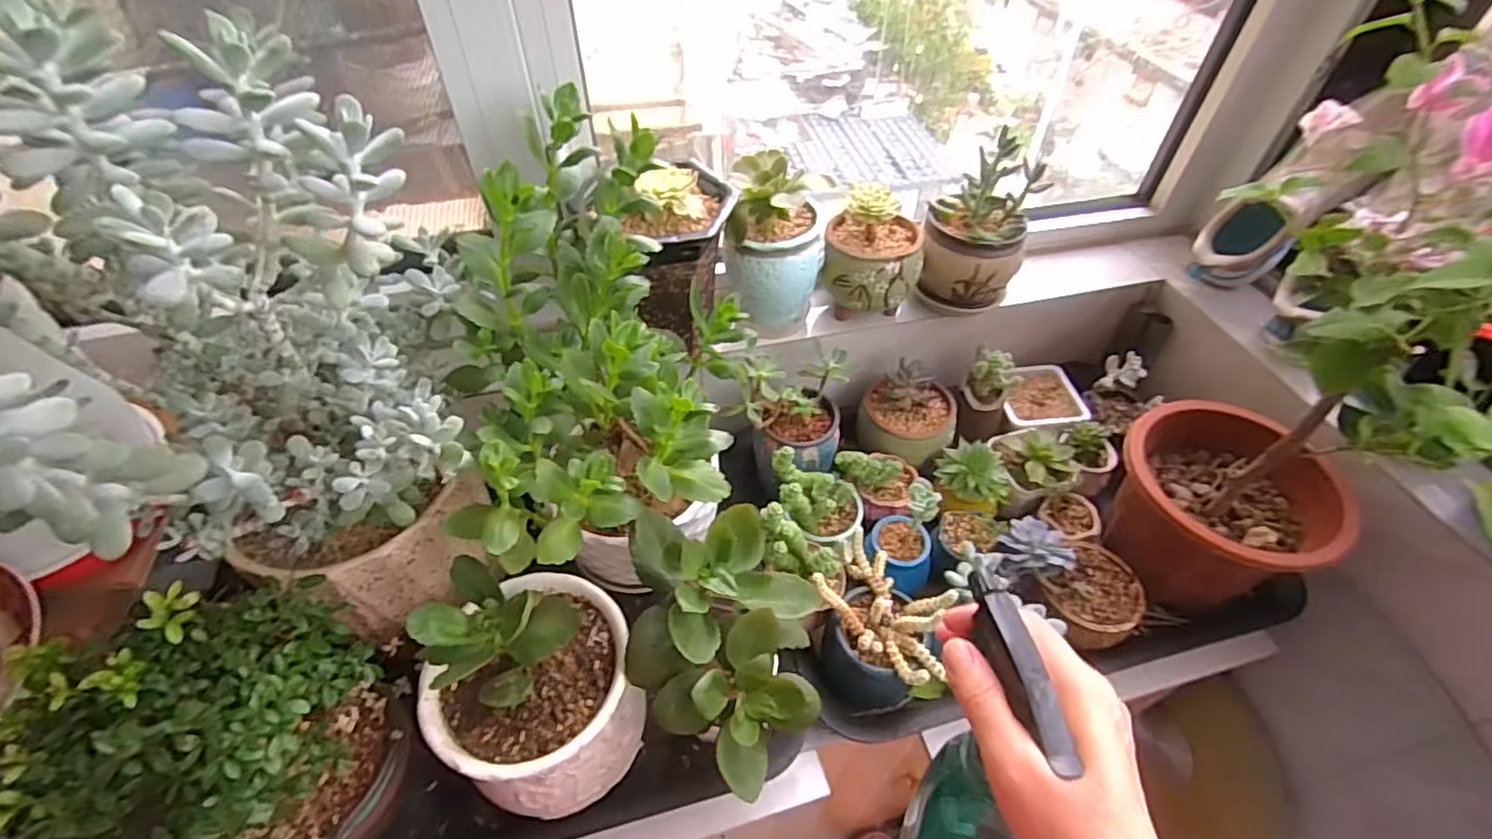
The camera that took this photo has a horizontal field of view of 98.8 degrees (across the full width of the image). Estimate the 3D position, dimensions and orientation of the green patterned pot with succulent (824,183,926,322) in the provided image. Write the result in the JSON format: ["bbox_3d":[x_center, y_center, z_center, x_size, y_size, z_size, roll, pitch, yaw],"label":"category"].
[{"bbox_3d":[0.138,-0.178,0.696,0.104,0.126,0.090,11,50,8],"label":"green patterned pot with succulent"}]

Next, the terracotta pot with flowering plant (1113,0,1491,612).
[{"bbox_3d":[0.475,-0.029,0.499,0.248,0.519,0.229,0,49,0],"label":"terracotta pot with flowering plant"}]

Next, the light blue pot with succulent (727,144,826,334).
[{"bbox_3d":[0.030,-0.177,0.679,0.095,0.168,0.098,3,49,2],"label":"light blue pot with succulent"}]

